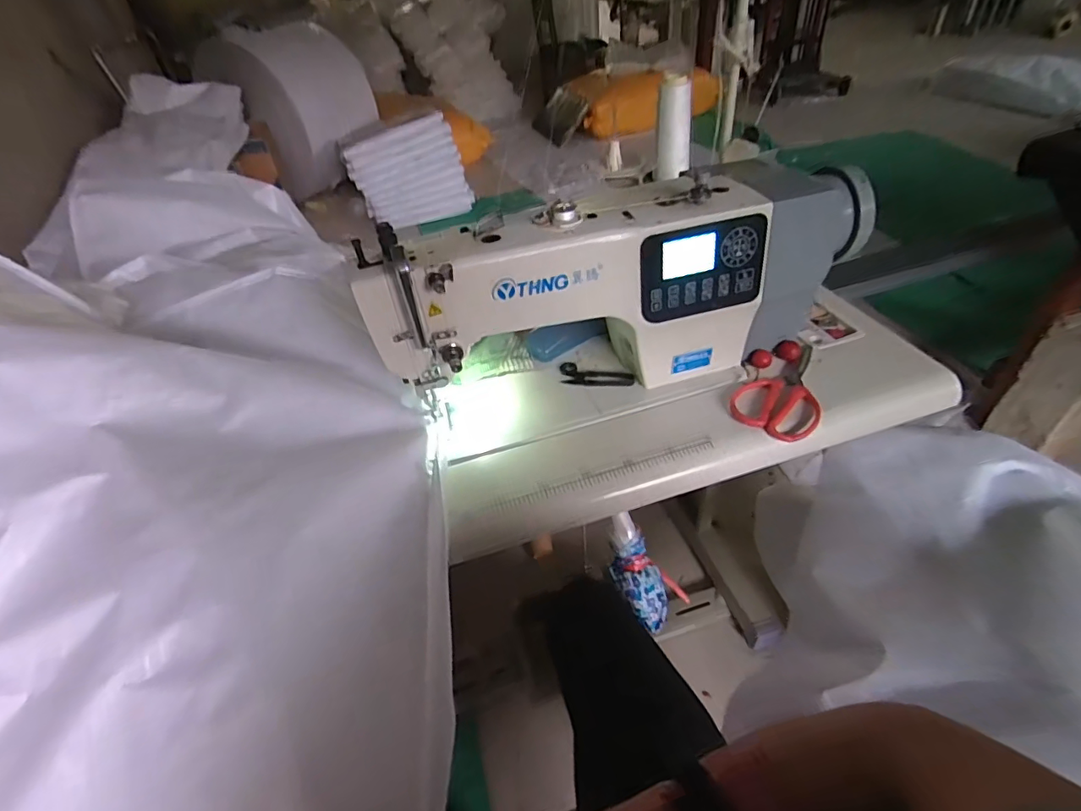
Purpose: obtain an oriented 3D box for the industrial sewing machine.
[{"bbox_3d":[0.153,-0.097,0.619,0.655,0.258,0.288,-17,44,-11],"label":"industrial sewing machine"}]

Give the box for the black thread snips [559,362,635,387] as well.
[{"bbox_3d":[0.078,-0.042,0.714,0.102,0.011,0.040,3,44,11],"label":"black thread snips"}]

